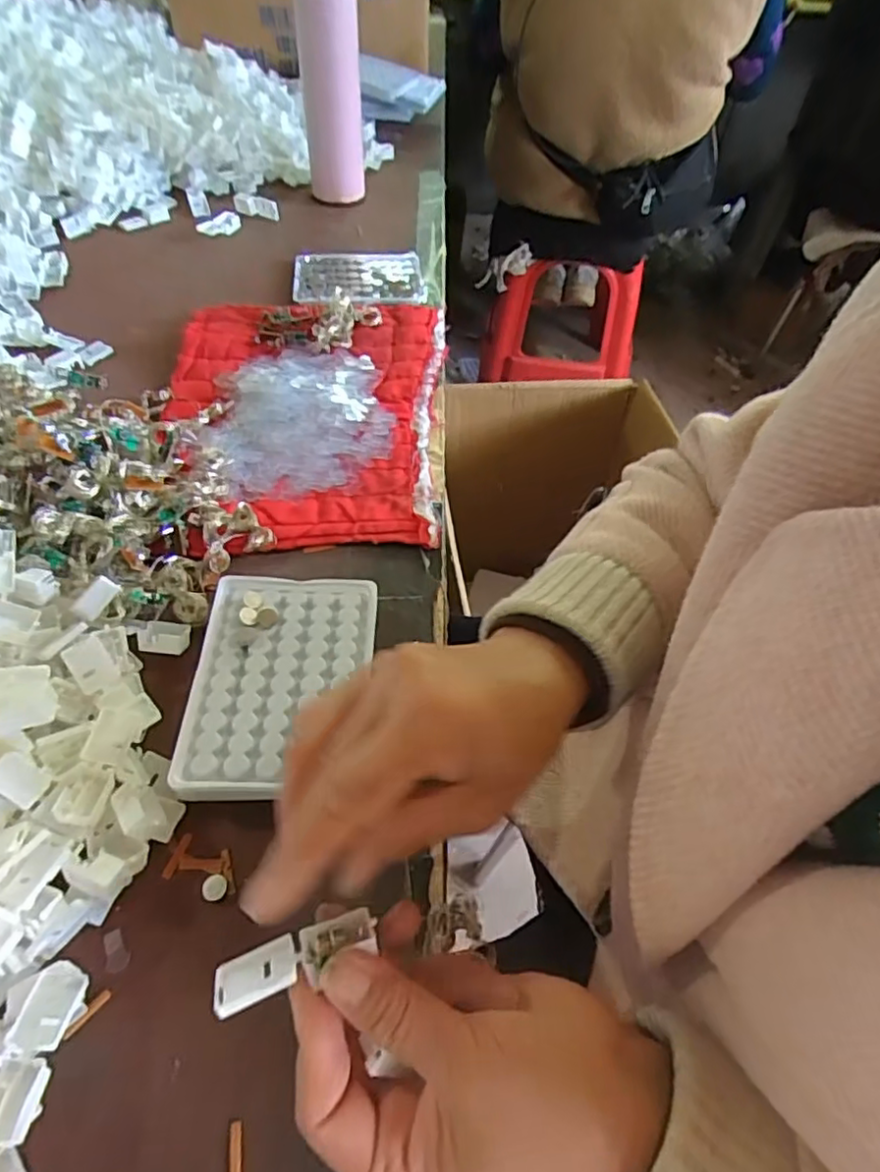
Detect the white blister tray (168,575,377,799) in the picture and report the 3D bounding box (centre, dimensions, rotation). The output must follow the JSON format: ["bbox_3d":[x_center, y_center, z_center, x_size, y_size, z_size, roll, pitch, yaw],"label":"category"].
[{"bbox_3d":[-0.088,0.055,0.353,0.094,0.024,0.132,2,53,-2],"label":"white blister tray"}]

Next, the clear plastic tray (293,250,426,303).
[{"bbox_3d":[-0.083,-0.316,0.648,0.130,0.011,0.095,-3,53,-6],"label":"clear plastic tray"}]

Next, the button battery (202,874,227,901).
[{"bbox_3d":[-0.107,0.142,0.300,0.011,0.004,0.011,3,53,-1],"label":"button battery"}]

